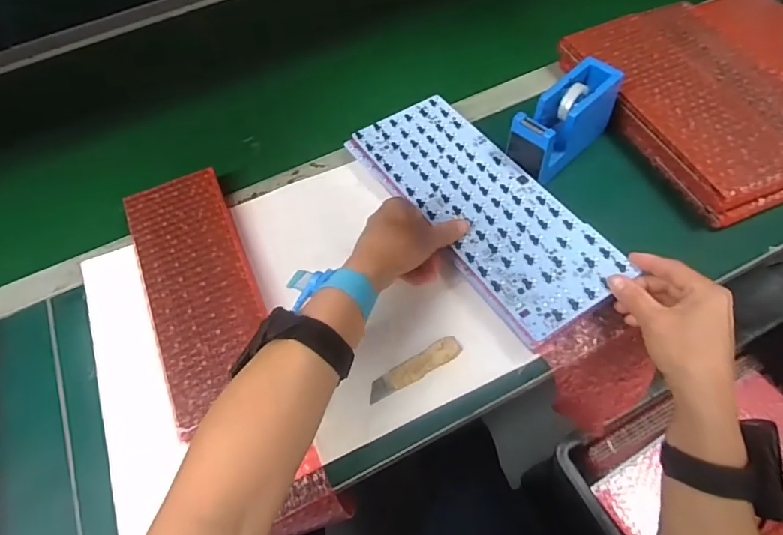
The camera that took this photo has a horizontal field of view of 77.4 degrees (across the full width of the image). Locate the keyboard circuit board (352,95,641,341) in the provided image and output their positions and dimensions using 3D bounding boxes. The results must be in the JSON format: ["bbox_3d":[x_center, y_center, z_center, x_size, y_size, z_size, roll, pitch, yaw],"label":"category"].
[{"bbox_3d":[0.090,-0.072,0.495,0.119,0.006,0.306,-29,59,-12],"label":"keyboard circuit board"}]

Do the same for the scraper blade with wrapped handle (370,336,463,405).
[{"bbox_3d":[0.021,0.091,0.434,0.090,0.014,0.020,-29,61,-12],"label":"scraper blade with wrapped handle"}]

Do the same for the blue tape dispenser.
[{"bbox_3d":[0.181,-0.152,0.518,0.137,0.072,0.054,-41,65,-18],"label":"blue tape dispenser"}]

